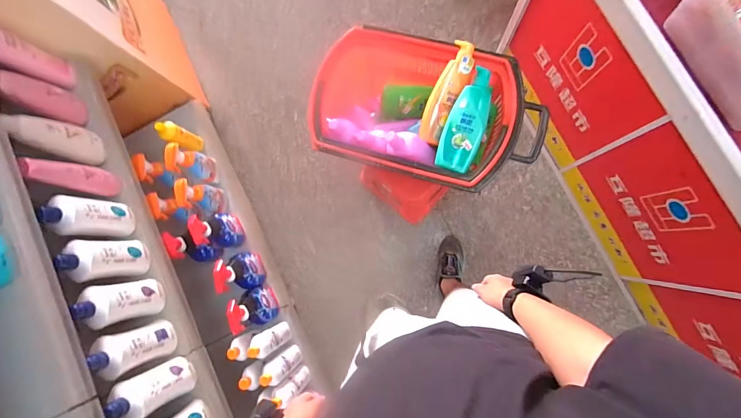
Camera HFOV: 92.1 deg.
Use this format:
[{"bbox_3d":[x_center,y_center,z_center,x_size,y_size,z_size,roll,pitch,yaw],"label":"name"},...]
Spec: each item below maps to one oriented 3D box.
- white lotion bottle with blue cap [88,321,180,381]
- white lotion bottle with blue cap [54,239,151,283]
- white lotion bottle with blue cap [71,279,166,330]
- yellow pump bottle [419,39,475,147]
[{"bbox_3d":[-0.532,0.313,0.798,0.059,0.217,0.086,-21,82,4],"label":"white lotion bottle with blue cap"},{"bbox_3d":[-0.625,0.120,0.849,0.047,0.213,0.090,-9,83,5],"label":"white lotion bottle with blue cap"},{"bbox_3d":[-0.571,0.215,0.834,0.049,0.217,0.089,-32,82,2],"label":"white lotion bottle with blue cap"},{"bbox_3d":[0.199,-0.298,0.925,0.076,0.055,0.260,26,108,8],"label":"yellow pump bottle"}]

